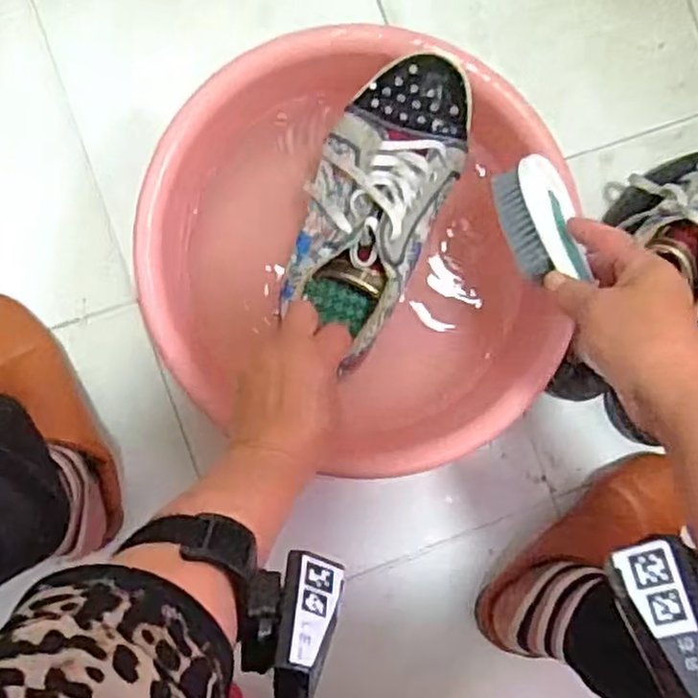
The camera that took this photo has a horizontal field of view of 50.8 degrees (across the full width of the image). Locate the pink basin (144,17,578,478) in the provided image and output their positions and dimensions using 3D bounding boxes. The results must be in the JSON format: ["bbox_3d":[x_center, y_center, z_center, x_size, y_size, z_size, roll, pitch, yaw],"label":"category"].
[{"bbox_3d":[-0.003,-0.088,0.615,0.311,0.137,0.309,2,87,-6],"label":"pink basin"}]

